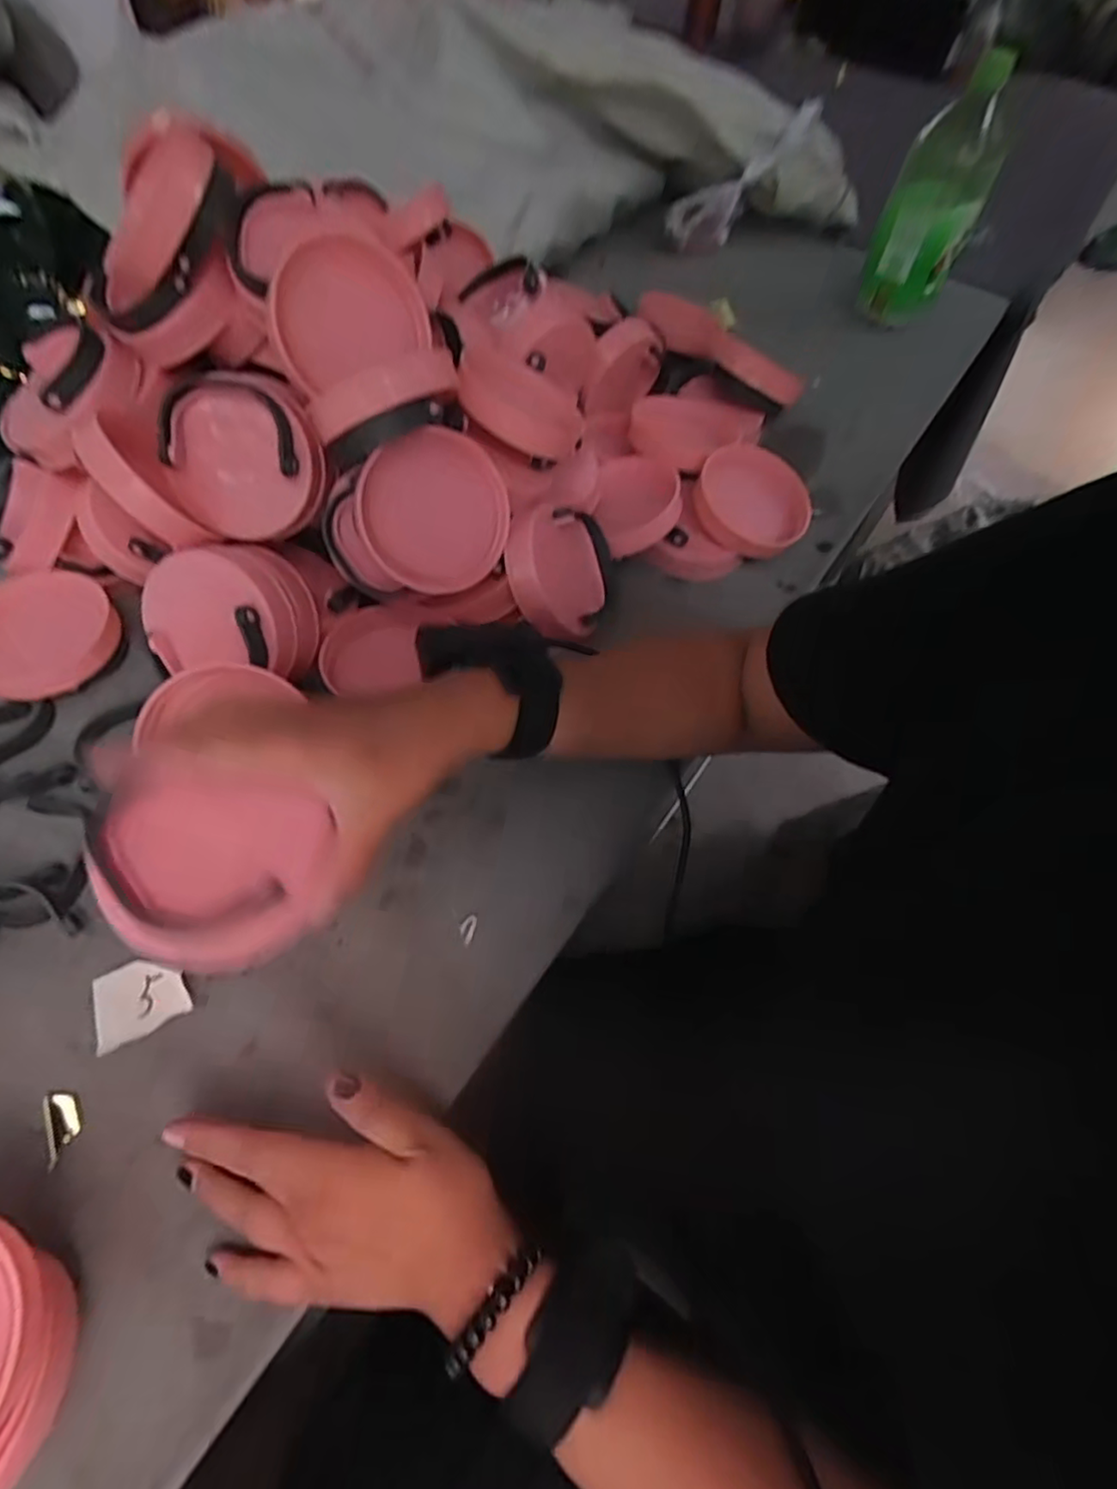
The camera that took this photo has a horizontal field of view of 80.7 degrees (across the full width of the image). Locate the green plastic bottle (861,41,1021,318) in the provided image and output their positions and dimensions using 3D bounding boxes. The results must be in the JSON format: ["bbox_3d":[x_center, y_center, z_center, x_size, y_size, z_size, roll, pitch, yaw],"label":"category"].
[{"bbox_3d":[0.379,-0.538,0.672,0.089,0.224,0.068,25,61,10],"label":"green plastic bottle"}]

